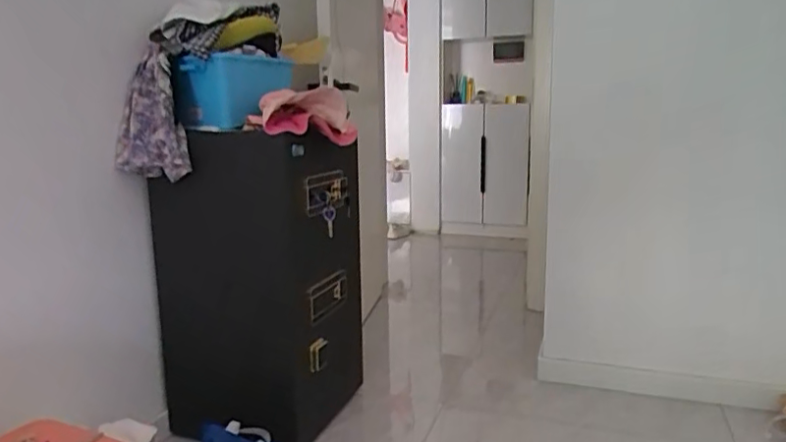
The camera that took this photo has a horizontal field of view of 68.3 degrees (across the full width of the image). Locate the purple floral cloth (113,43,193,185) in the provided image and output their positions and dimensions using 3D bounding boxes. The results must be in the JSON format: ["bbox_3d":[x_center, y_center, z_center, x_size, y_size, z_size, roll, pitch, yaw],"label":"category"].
[{"bbox_3d":[-0.559,-0.258,1.389,0.174,0.304,0.051,9,5,11],"label":"purple floral cloth"}]

